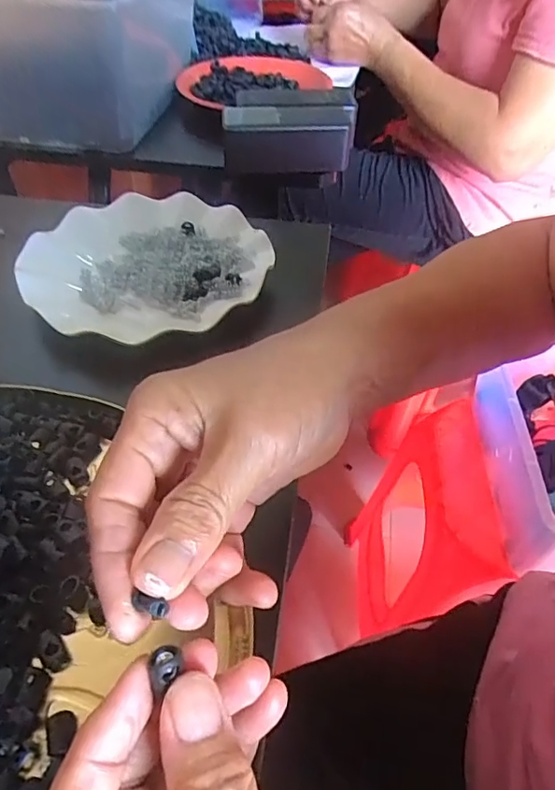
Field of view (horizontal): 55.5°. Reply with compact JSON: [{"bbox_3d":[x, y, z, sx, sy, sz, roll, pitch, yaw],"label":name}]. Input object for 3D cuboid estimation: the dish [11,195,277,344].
[{"bbox_3d":[-0.103,-0.104,0.418,0.183,0.021,0.179,1,49,-1],"label":"dish"}]

